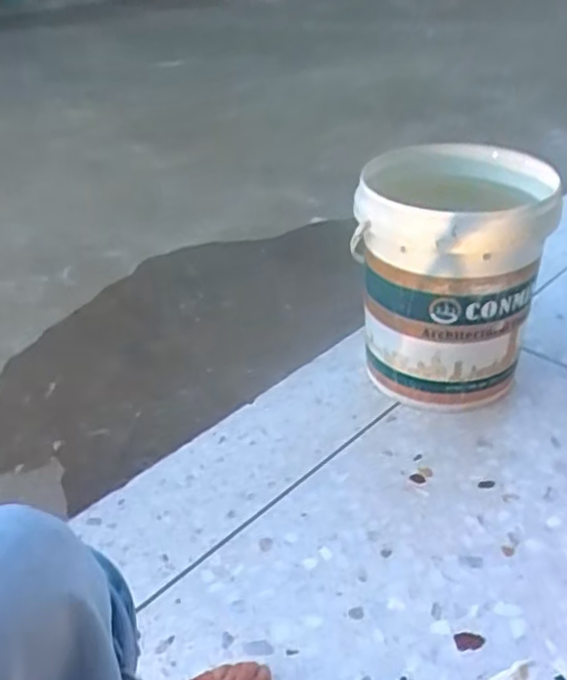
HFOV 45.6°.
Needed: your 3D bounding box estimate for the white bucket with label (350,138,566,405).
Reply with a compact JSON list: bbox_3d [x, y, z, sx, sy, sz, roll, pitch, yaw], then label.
[{"bbox_3d":[0.262,-0.091,1.116,0.276,0.381,0.255,4,36,11],"label":"white bucket with label"}]

